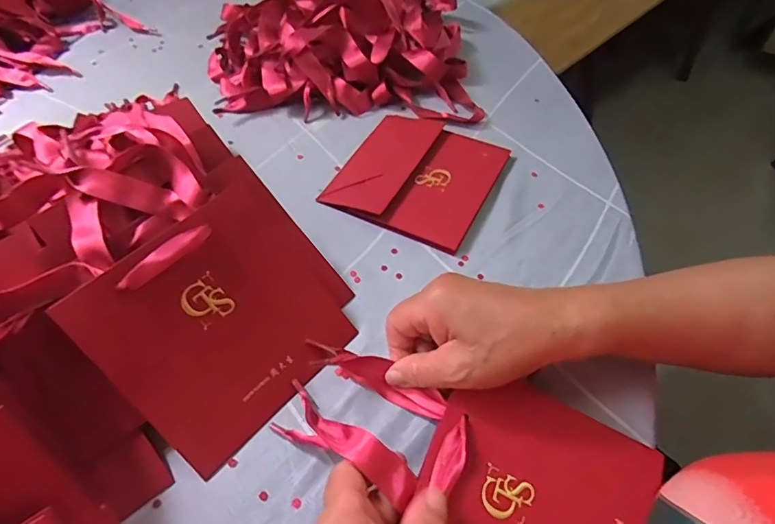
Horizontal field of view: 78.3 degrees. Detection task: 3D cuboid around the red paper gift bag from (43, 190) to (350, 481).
[{"bbox_3d":[-0.109,0.041,0.315,0.135,0.007,0.136,-43,104,-25],"label":"red paper gift bag"}]

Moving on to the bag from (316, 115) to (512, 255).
[{"bbox_3d":[0.029,-0.085,0.447,0.137,0.012,0.144,23,58,16],"label":"bag"}]

